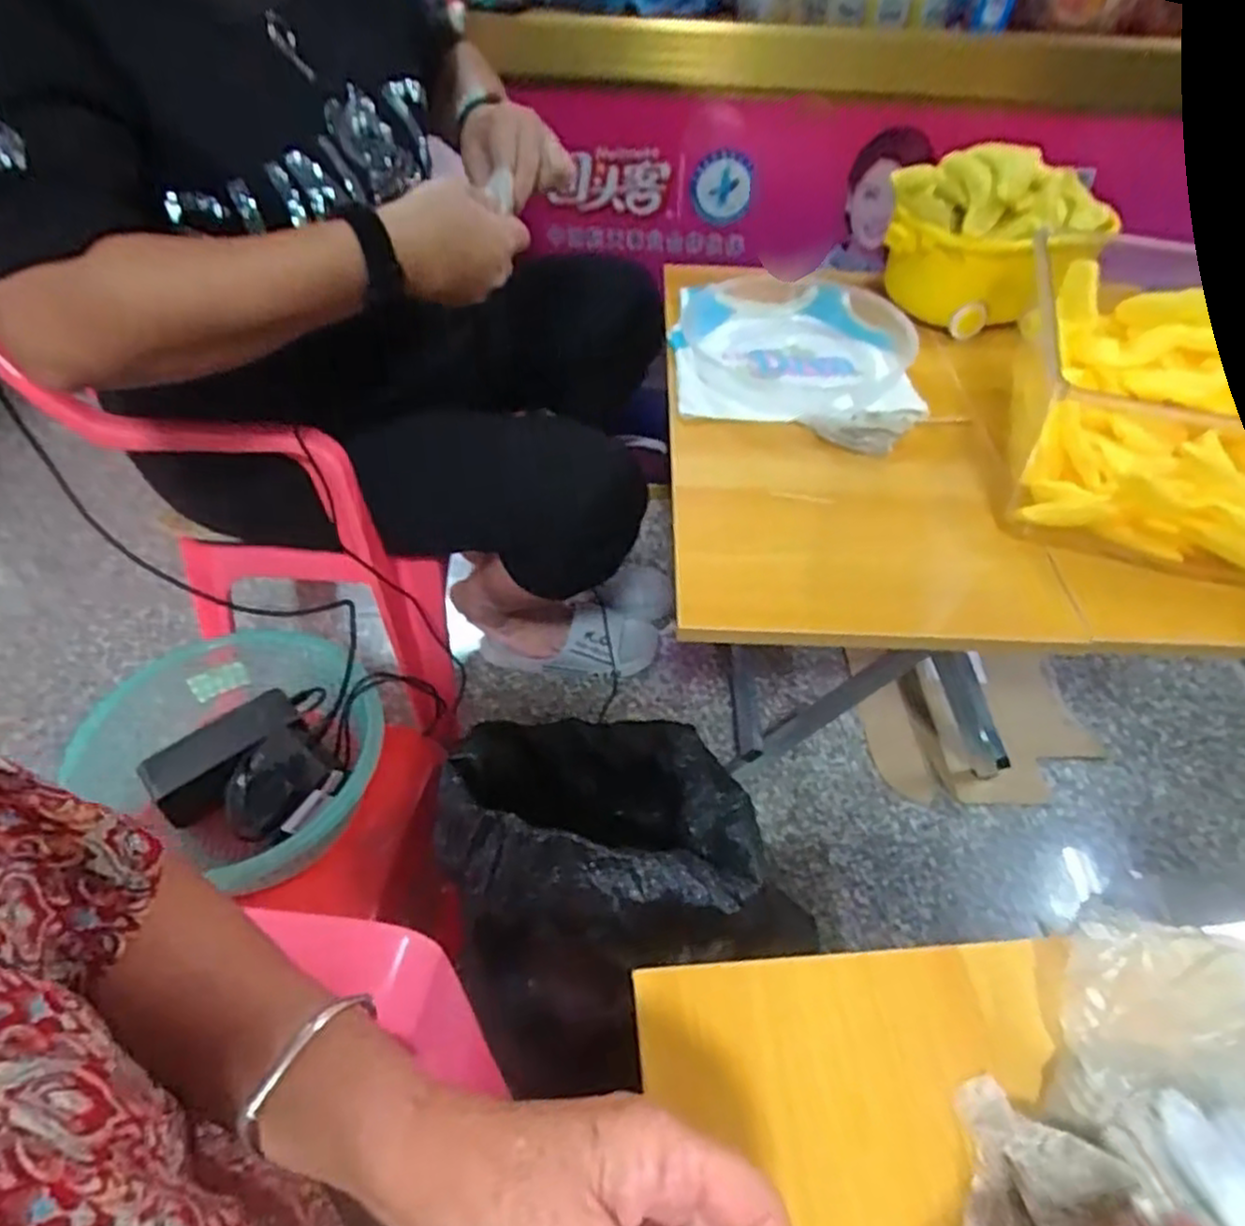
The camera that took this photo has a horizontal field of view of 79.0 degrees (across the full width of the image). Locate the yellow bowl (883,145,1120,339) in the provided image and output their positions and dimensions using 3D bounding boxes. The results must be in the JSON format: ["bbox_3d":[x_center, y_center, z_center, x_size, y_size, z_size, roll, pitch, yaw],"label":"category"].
[{"bbox_3d":[0.392,-0.397,0.810,0.178,0.168,0.177,38,54,26],"label":"yellow bowl"}]

